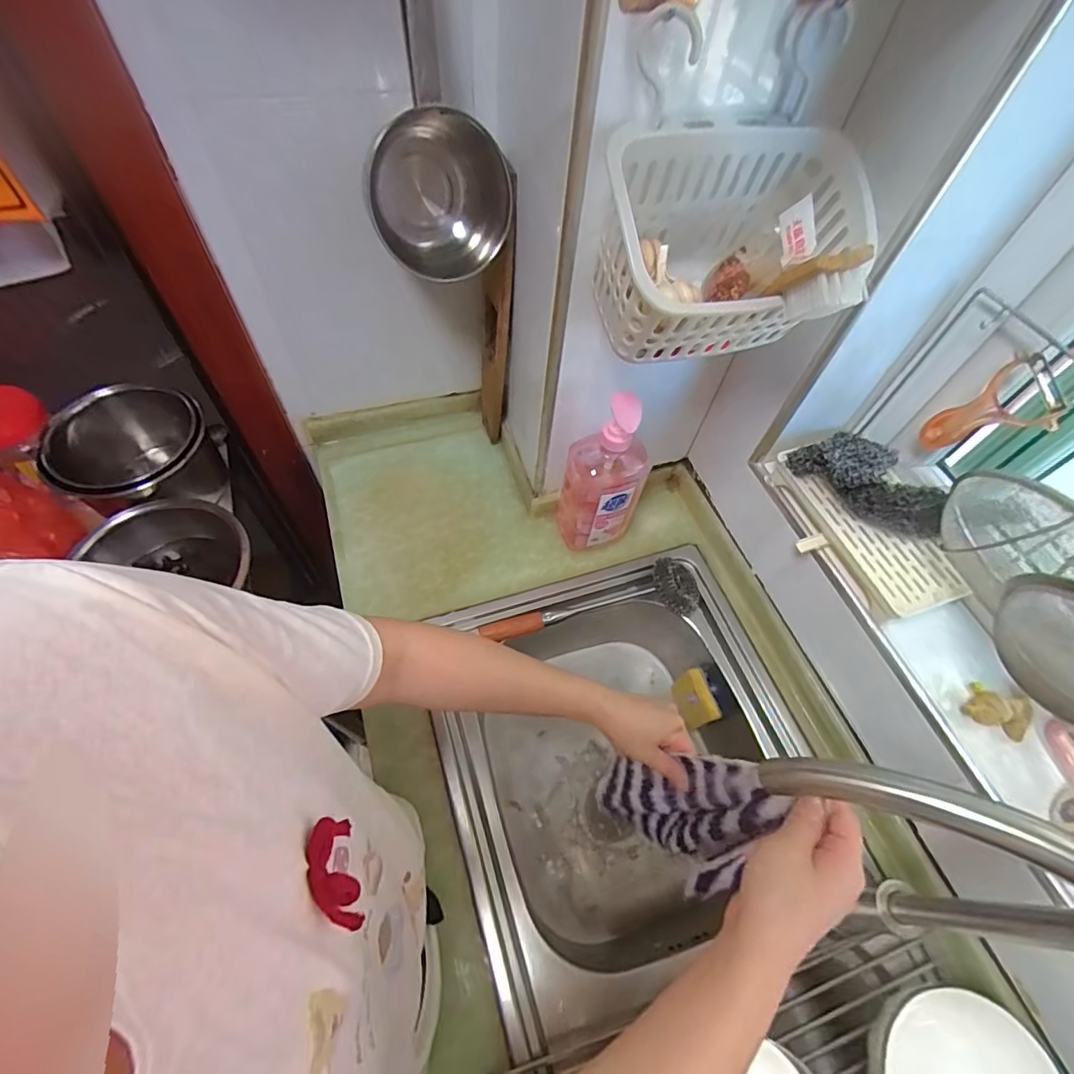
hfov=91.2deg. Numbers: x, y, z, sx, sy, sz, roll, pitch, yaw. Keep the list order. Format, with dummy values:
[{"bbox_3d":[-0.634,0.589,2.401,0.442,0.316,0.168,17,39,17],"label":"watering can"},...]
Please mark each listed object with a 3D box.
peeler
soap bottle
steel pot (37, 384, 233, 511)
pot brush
[{"bbox_3d":[0.423,-0.116,0.498,0.027,0.133,0.067,-9,81,-9],"label":"peeler"},{"bbox_3d":[0.084,-0.074,0.667,0.099,0.282,0.067,11,57,3],"label":"soap bottle"},{"bbox_3d":[-0.580,-0.113,0.761,0.208,0.135,0.183,-26,63,-19],"label":"steel pot"},{"bbox_3d":[0.074,0.085,0.712,0.302,0.040,0.078,-8,58,-9],"label":"pot brush"}]

